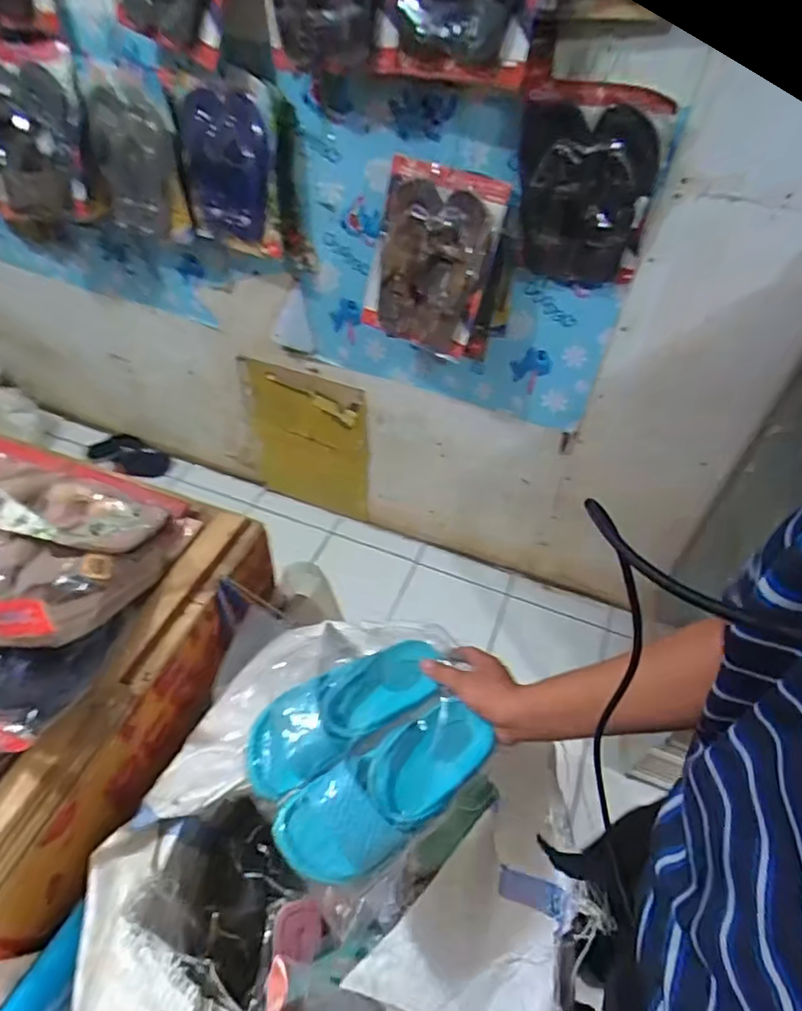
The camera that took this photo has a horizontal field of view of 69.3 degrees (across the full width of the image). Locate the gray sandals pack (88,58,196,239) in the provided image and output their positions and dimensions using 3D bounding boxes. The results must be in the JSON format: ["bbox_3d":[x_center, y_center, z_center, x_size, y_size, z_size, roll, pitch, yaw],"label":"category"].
[{"bbox_3d":[-0.545,-0.701,1.194,0.213,0.334,0.052,24,53,5],"label":"gray sandals pack"}]

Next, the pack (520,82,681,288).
[{"bbox_3d":[0.326,-0.551,1.032,0.232,0.311,0.064,8,47,4],"label":"pack"}]

